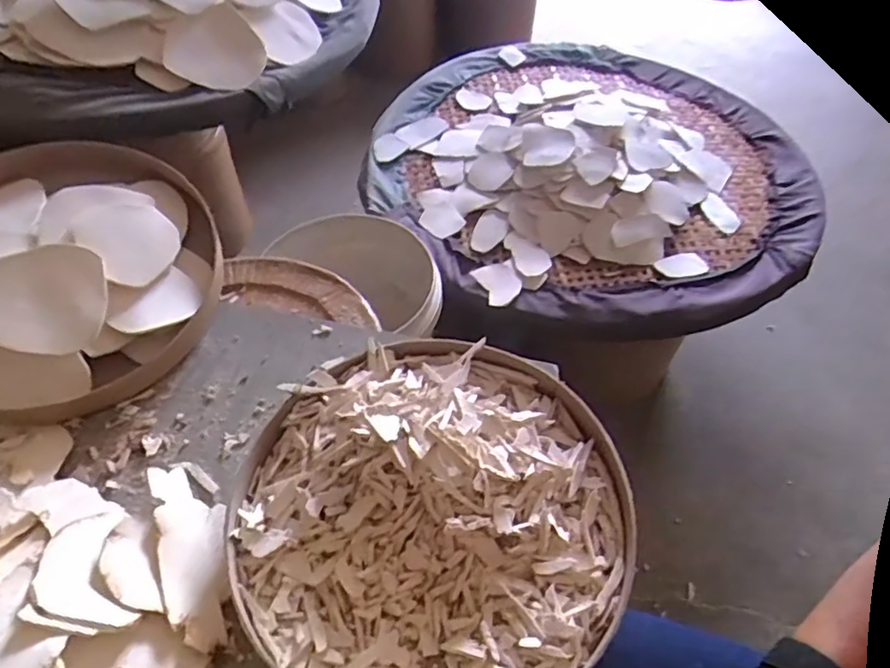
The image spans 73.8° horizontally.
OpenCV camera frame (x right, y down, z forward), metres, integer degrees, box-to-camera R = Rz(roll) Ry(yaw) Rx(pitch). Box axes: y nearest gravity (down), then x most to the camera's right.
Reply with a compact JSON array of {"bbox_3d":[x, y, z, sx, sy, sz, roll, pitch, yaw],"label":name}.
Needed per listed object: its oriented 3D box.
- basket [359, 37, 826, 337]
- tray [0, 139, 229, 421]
[{"bbox_3d":[0.254,-0.317,1.093,0.799,0.123,0.642,15,56,8],"label":"basket"},{"bbox_3d":[-0.379,-0.063,0.582,0.268,0.084,0.295,38,60,23],"label":"tray"}]

